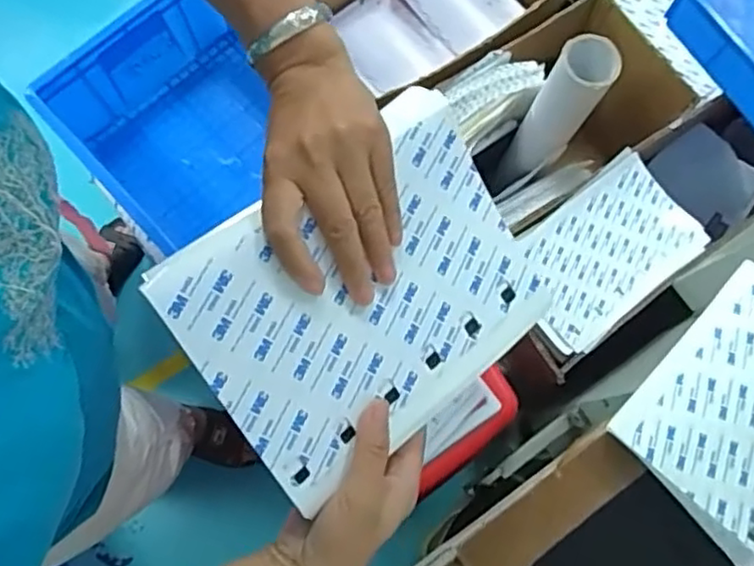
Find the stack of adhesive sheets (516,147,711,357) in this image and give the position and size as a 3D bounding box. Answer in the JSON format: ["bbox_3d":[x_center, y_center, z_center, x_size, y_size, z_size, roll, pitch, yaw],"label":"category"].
[{"bbox_3d":[0.330,-0.046,0.986,0.282,0.021,0.179,-39,79,-8],"label":"stack of adhesive sheets"}]

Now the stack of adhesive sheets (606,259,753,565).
[{"bbox_3d":[0.359,0.118,0.622,0.233,0.023,0.188,-44,80,-9],"label":"stack of adhesive sheets"}]

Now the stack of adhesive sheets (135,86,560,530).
[{"bbox_3d":[-0.001,0.008,0.420,0.226,0.009,0.175,-39,107,-23],"label":"stack of adhesive sheets"}]

